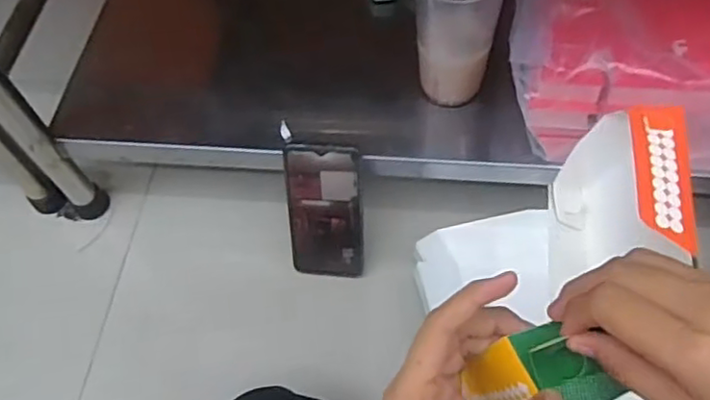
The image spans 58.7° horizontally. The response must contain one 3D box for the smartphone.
[{"bbox_3d":[-0.030,0.014,0.652,0.076,0.154,0.014,-3,28,2],"label":"smartphone"}]

